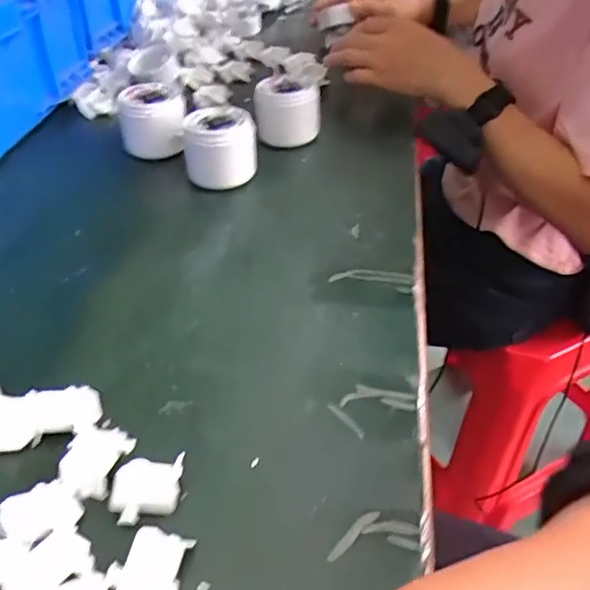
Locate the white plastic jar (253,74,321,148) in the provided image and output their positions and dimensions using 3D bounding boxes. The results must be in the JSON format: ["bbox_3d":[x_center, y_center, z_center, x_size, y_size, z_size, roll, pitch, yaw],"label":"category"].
[{"bbox_3d":[-0.008,-0.177,0.537,0.061,0.049,0.048,-1,41,-3],"label":"white plastic jar"}]

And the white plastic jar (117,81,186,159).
[{"bbox_3d":[-0.130,-0.158,0.516,0.059,0.054,0.059,-8,41,-10],"label":"white plastic jar"}]

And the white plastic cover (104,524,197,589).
[{"bbox_3d":[-0.060,0.115,0.235,0.029,0.008,0.035,11,42,12],"label":"white plastic cover"}]

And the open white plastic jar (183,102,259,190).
[{"bbox_3d":[-0.062,-0.124,0.478,0.057,0.055,0.057,0,41,-1],"label":"open white plastic jar"}]

